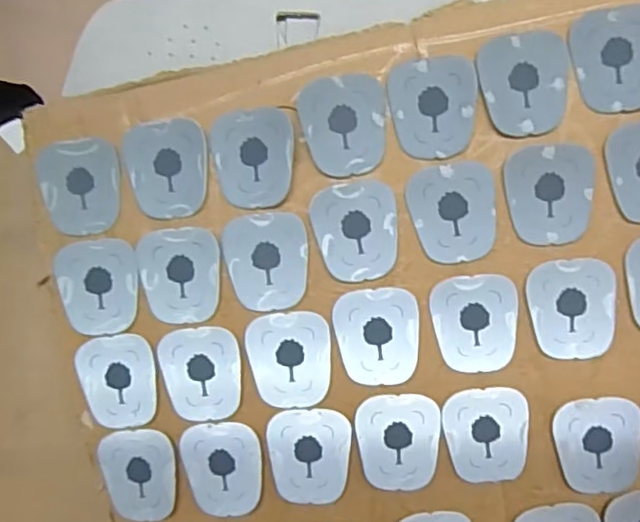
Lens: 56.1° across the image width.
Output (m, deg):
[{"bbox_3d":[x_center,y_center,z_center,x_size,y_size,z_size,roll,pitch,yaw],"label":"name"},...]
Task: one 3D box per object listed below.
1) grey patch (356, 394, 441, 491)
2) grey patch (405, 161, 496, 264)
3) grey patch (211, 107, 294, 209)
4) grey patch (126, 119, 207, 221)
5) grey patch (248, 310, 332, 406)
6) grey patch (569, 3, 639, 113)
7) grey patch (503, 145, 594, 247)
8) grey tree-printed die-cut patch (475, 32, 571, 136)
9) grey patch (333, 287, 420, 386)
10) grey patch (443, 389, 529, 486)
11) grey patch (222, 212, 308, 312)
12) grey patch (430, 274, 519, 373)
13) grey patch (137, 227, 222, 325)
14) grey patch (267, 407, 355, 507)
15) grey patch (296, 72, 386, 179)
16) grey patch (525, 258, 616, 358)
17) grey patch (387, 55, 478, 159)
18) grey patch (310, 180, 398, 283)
[{"bbox_3d":[0.032,0.074,0.243,0.033,0.004,0.039,-1,87,4],"label":"grey patch"},{"bbox_3d":[0.053,-0.019,0.237,0.033,0.004,0.038,-5,86,3],"label":"grey patch"},{"bbox_3d":[-0.026,-0.041,0.238,0.032,0.004,0.039,-1,87,4],"label":"grey patch"},{"bbox_3d":[-0.062,-0.037,0.241,0.032,0.004,0.039,-1,87,3],"label":"grey patch"},{"bbox_3d":[-0.012,0.040,0.242,0.032,0.004,0.038,-7,86,3],"label":"grey patch"},{"bbox_3d":[0.114,-0.077,0.229,0.034,0.004,0.039,-4,86,3],"label":"grey patch"},{"bbox_3d":[0.090,-0.026,0.233,0.033,0.004,0.037,-2,87,3],"label":"grey patch"},{"bbox_3d":[0.079,-0.068,0.231,0.033,0.004,0.039,-3,86,3],"label":"grey tree-printed die-cut patch"},{"bbox_3d":[0.023,0.031,0.240,0.032,0.004,0.038,-3,86,3],"label":"grey patch"},{"bbox_3d":[0.068,0.071,0.242,0.033,0.004,0.038,-6,86,3],"label":"grey patch"},{"bbox_3d":[-0.022,0.000,0.240,0.032,0.004,0.038,-3,86,3],"label":"grey patch"},{"bbox_3d":[0.062,0.025,0.240,0.033,0.004,0.038,-1,87,4],"label":"grey patch"},{"bbox_3d":[-0.057,0.006,0.243,0.033,0.004,0.038,-3,86,3],"label":"grey patch"},{"bbox_3d":[-0.004,0.080,0.245,0.033,0.004,0.038,-1,87,4],"label":"grey patch"},{"bbox_3d":[0.010,-0.054,0.236,0.032,0.004,0.038,-5,86,3],"label":"grey patch"},{"bbox_3d":[0.099,0.019,0.236,0.033,0.004,0.038,0,87,4],"label":"grey patch"},{"bbox_3d":[0.045,-0.060,0.234,0.032,0.004,0.038,-7,86,3],"label":"grey patch"},{"bbox_3d":[0.015,-0.012,0.238,0.032,0.004,0.039,-7,86,3],"label":"grey patch"}]

